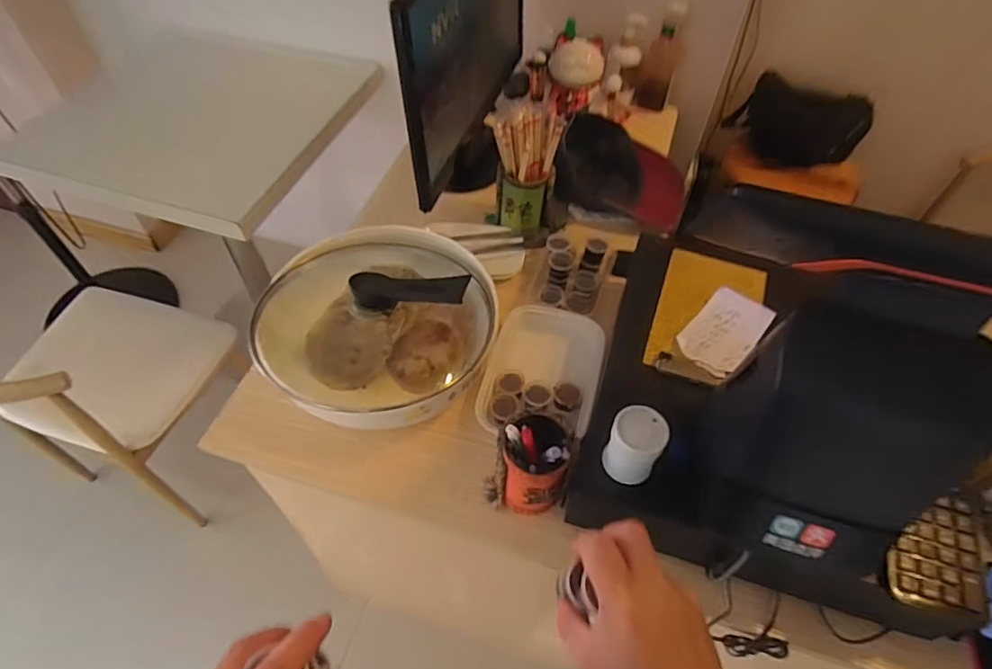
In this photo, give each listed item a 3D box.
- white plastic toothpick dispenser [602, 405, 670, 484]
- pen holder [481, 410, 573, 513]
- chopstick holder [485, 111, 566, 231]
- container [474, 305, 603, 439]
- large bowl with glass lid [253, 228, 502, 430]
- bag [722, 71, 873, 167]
[{"bbox_3d":[0.146,0.117,0.613,0.052,0.085,0.056,1,53,-1],"label":"white plastic toothpick dispenser"},{"bbox_3d":[0.041,0.152,0.699,0.096,0.132,0.088,13,54,8],"label":"pen holder"},{"bbox_3d":[0.046,-0.264,0.931,0.091,0.182,0.081,23,56,14],"label":"chopstick holder"},{"bbox_3d":[0.069,0.065,0.836,0.153,0.048,0.218,12,54,7],"label":"container"},{"bbox_3d":[-0.159,-0.028,0.798,0.303,0.162,0.281,1,53,-1],"label":"large bowl with glass lid"},{"bbox_3d":[0.657,-0.463,1.267,0.268,0.156,0.114,24,56,15],"label":"bag"}]

